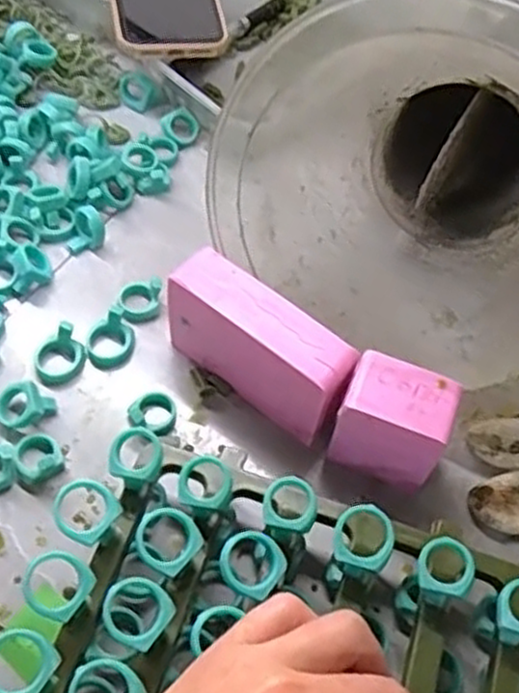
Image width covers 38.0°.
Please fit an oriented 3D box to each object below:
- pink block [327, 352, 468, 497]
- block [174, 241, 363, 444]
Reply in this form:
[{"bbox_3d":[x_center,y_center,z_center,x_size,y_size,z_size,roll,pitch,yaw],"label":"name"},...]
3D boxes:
[{"bbox_3d":[0.070,0.040,0.395,0.053,0.054,0.041,22,59,8],"label":"pink block"},{"bbox_3d":[-0.001,0.000,0.418,0.104,0.068,0.036,37,62,16],"label":"block"}]

